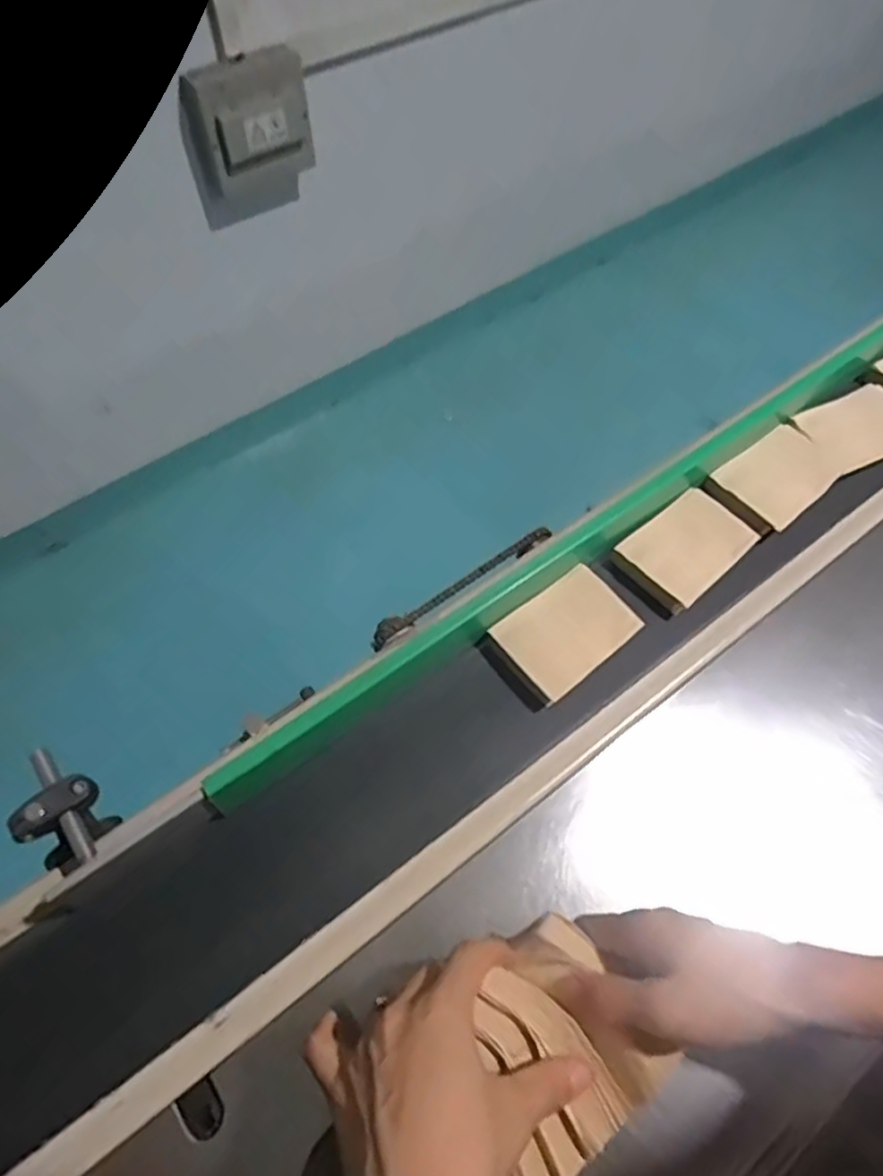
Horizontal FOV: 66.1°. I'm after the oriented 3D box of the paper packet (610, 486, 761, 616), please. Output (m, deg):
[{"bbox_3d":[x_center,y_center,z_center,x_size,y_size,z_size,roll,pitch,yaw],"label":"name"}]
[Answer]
[{"bbox_3d":[0.211,-0.039,0.574,0.105,0.010,0.076,-35,66,-20],"label":"paper packet"}]

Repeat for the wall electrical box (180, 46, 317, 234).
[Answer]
[{"bbox_3d":[-0.363,-0.855,1.286,0.135,0.286,0.205,34,64,17],"label":"wall electrical box"}]

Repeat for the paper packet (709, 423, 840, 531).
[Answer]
[{"bbox_3d":[0.310,-0.105,0.616,0.100,0.007,0.074,-34,66,-19],"label":"paper packet"}]

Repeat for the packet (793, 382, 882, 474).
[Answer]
[{"bbox_3d":[0.402,-0.156,0.649,0.109,0.013,0.073,-22,63,-14],"label":"packet"}]

